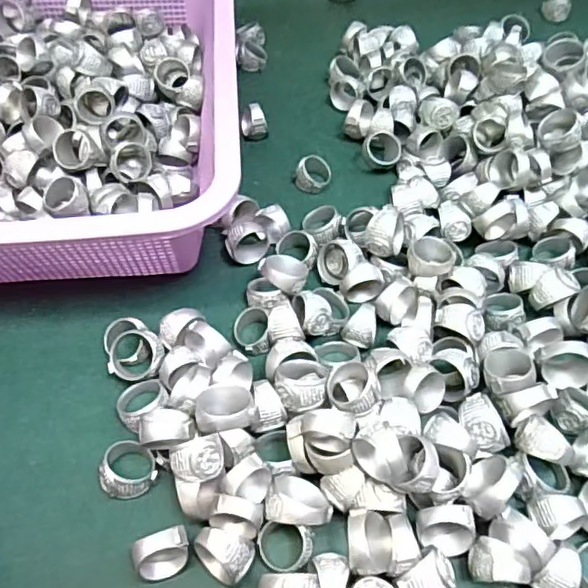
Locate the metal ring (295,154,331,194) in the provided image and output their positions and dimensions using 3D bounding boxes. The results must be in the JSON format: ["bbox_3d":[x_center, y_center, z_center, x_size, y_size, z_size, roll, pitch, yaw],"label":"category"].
[{"bbox_3d":[0.013,-0.083,0.411,0.020,0.019,0.021,0,54,0],"label":"metal ring"}]

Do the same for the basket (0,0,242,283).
[{"bbox_3d":[-0.150,-0.130,0.403,0.220,0.085,0.290,-4,54,-3],"label":"basket"}]

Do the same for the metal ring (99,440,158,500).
[{"bbox_3d":[-0.079,0.084,0.288,0.025,0.017,0.025,0,54,0],"label":"metal ring"}]

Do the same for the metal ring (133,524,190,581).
[{"bbox_3d":[-0.056,0.115,0.263,0.023,0.021,0.016,-16,56,-12],"label":"metal ring"}]

